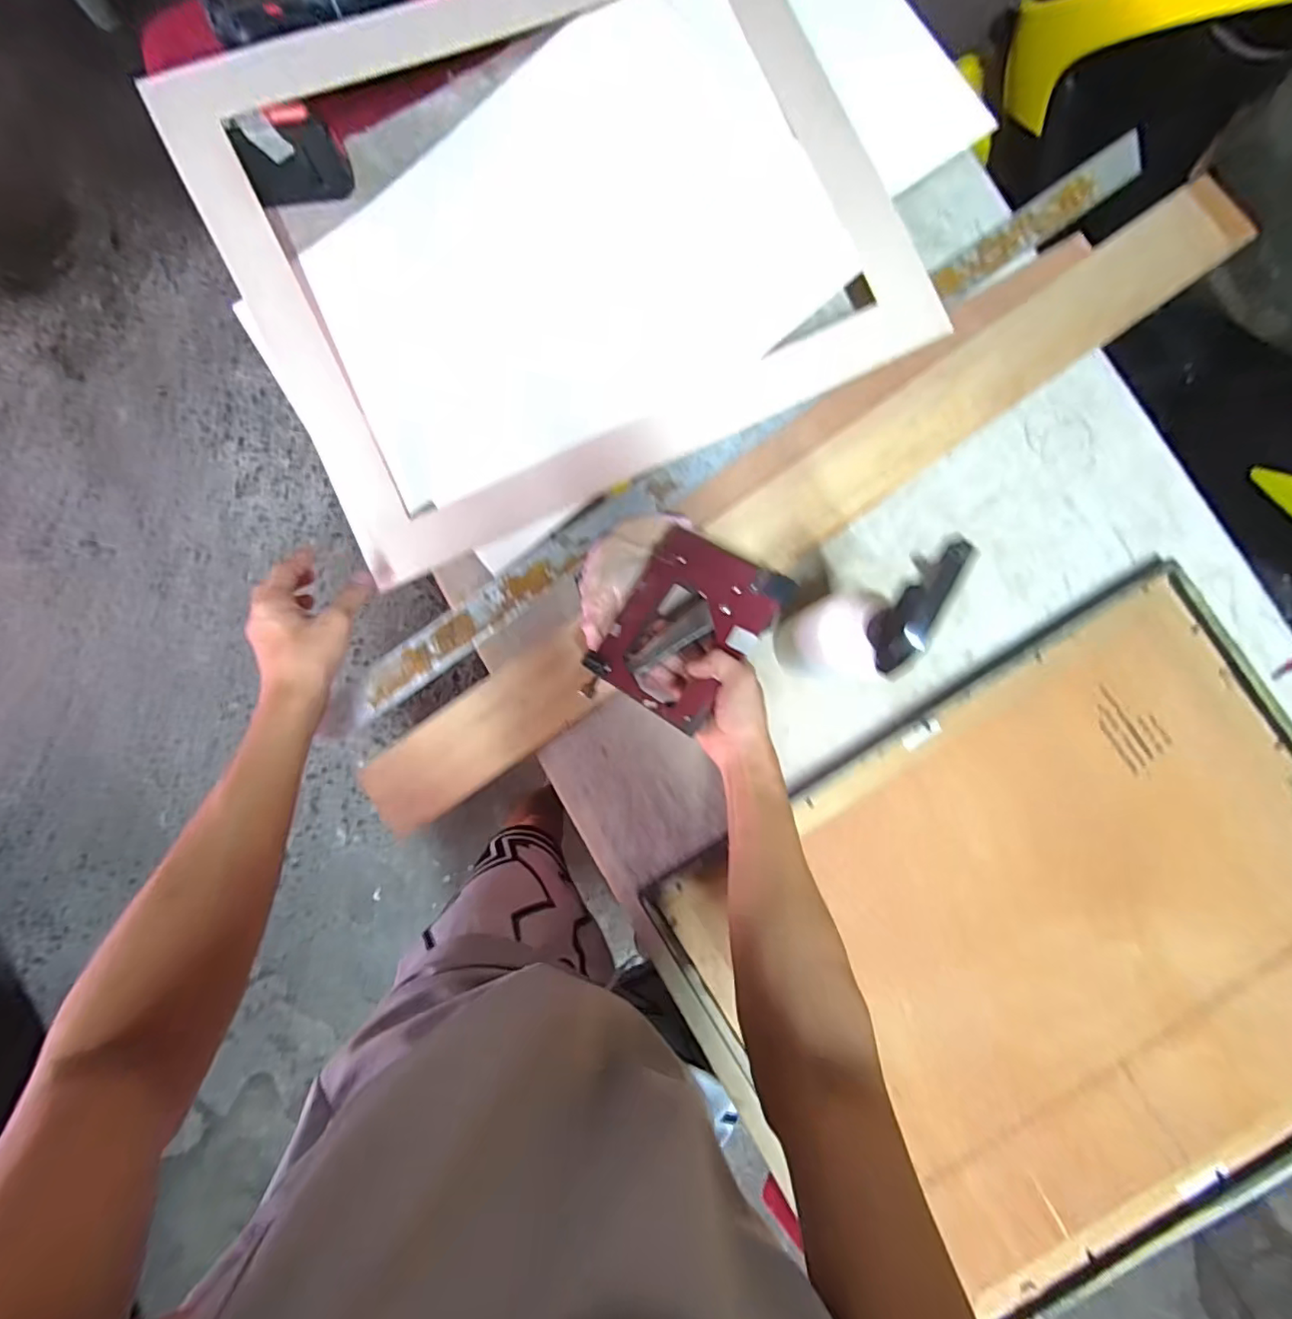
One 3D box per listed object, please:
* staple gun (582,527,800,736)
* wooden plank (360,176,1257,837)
[{"bbox_3d":[0.033,-0.033,0.526,0.132,0.026,0.161,33,83,20],"label":"staple gun"},{"bbox_3d":[0.160,-0.153,0.577,1.023,0.029,0.095,-36,89,-2],"label":"wooden plank"}]

